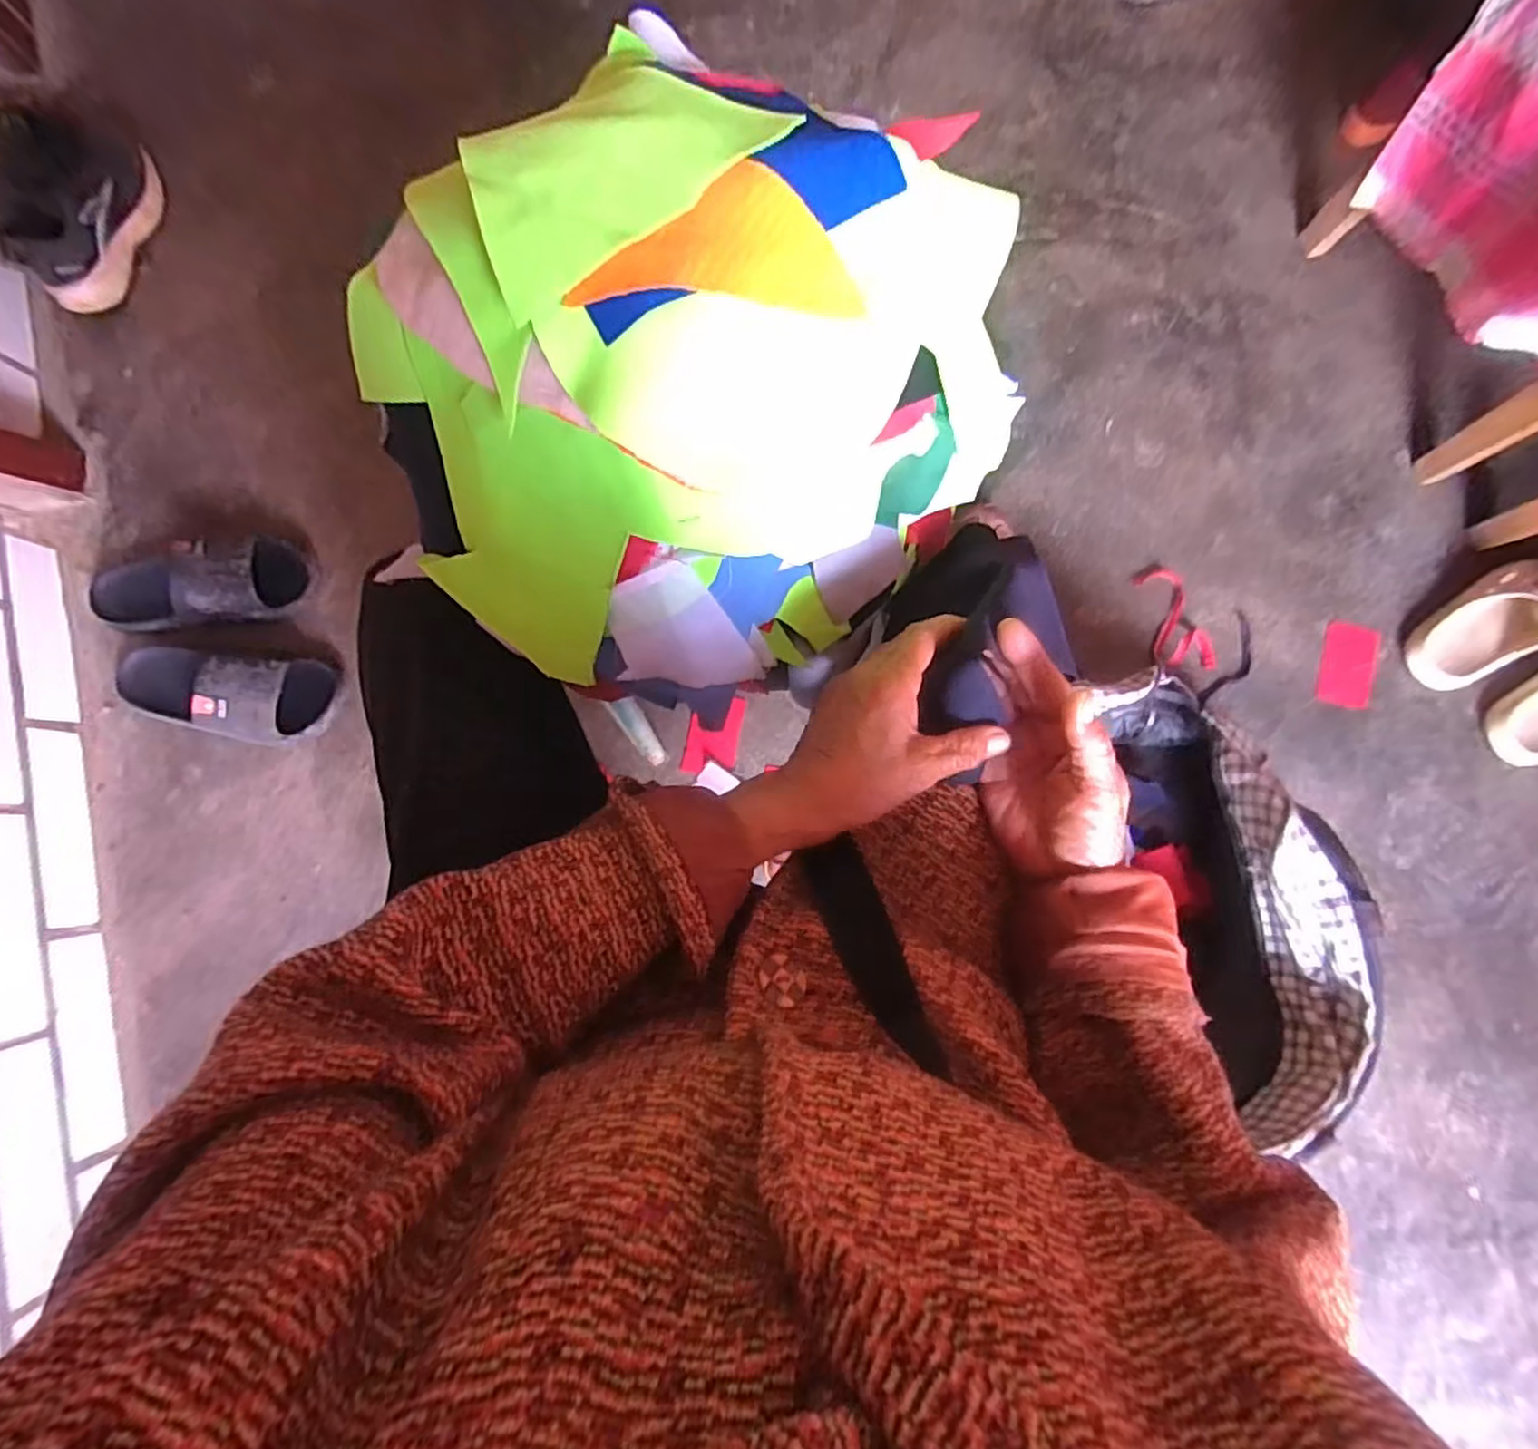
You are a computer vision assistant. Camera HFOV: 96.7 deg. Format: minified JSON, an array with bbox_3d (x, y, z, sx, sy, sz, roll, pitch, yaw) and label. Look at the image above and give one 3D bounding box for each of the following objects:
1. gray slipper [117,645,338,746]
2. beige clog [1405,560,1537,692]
[{"bbox_3d":[-0.660,-0.036,0.818,0.261,0.071,0.103,4,82,1],"label":"gray slipper"},{"bbox_3d":[0.866,-0.120,0.813,0.198,0.063,0.093,-34,83,-4],"label":"beige clog"}]

